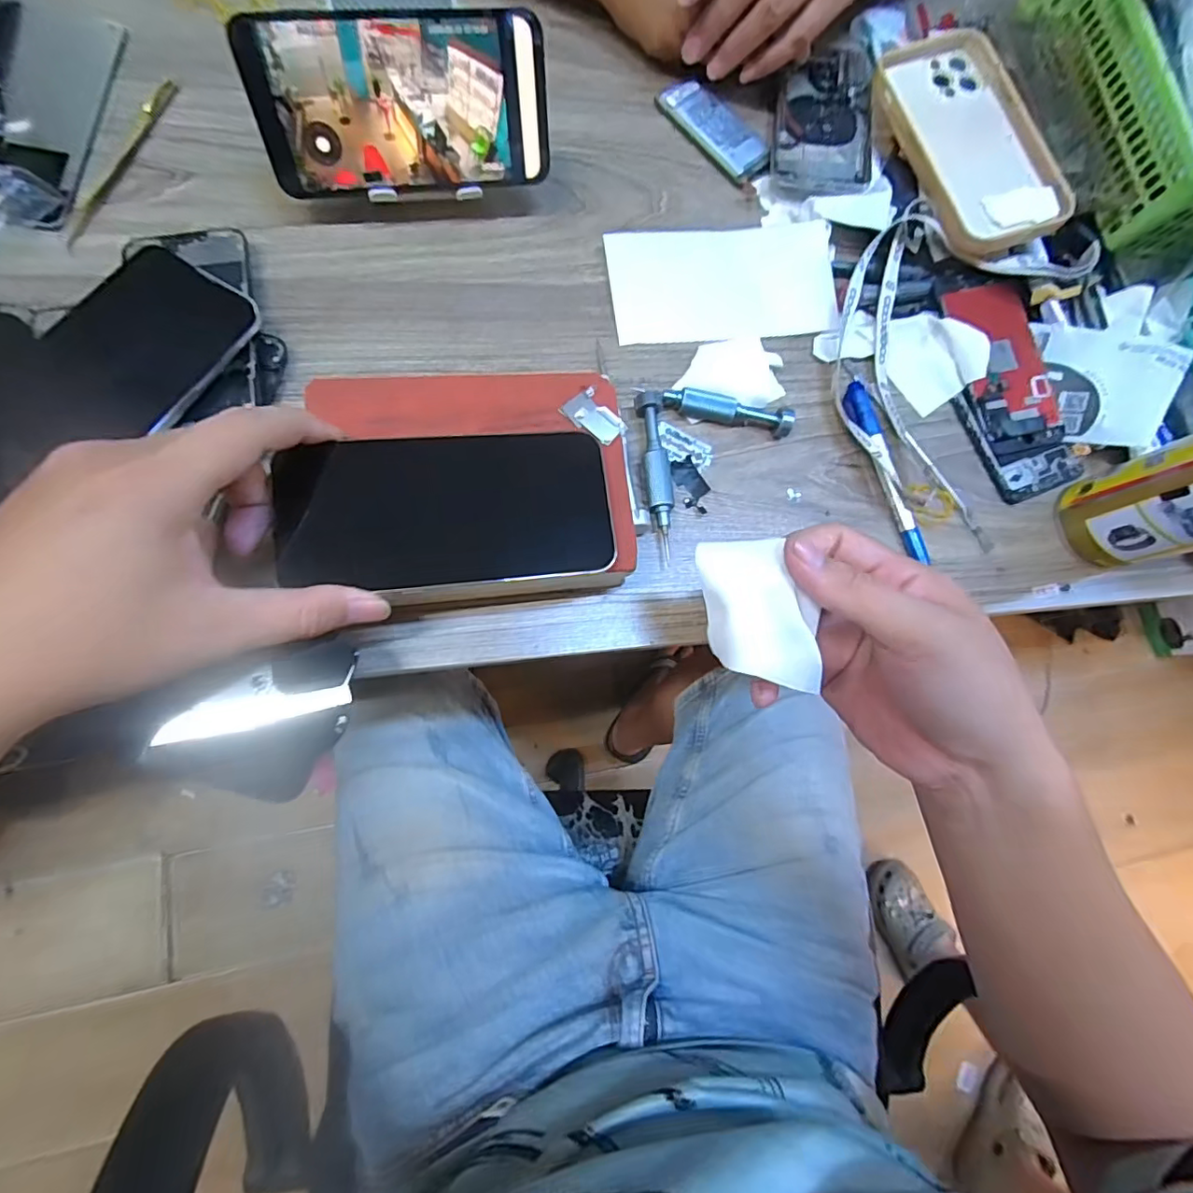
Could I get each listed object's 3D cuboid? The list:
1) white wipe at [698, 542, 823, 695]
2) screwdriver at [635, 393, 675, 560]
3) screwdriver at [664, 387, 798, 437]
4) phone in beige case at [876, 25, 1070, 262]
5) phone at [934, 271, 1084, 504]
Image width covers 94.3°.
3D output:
[{"bbox_3d":[0.076,0.009,0.255,0.049,0.020,0.069,-5,84,-7],"label":"white wipe"},{"bbox_3d":[0.036,-0.073,0.334,0.016,0.010,0.101,-3,79,-9],"label":"screwdriver"},{"bbox_3d":[0.082,-0.118,0.346,0.081,0.011,0.016,12,77,-6],"label":"screwdriver"},{"bbox_3d":[0.259,-0.318,0.385,0.087,0.015,0.167,-19,79,-2],"label":"phone in beige case"},{"bbox_3d":[0.287,-0.151,0.383,0.074,0.007,0.164,-10,81,-11],"label":"phone"}]

